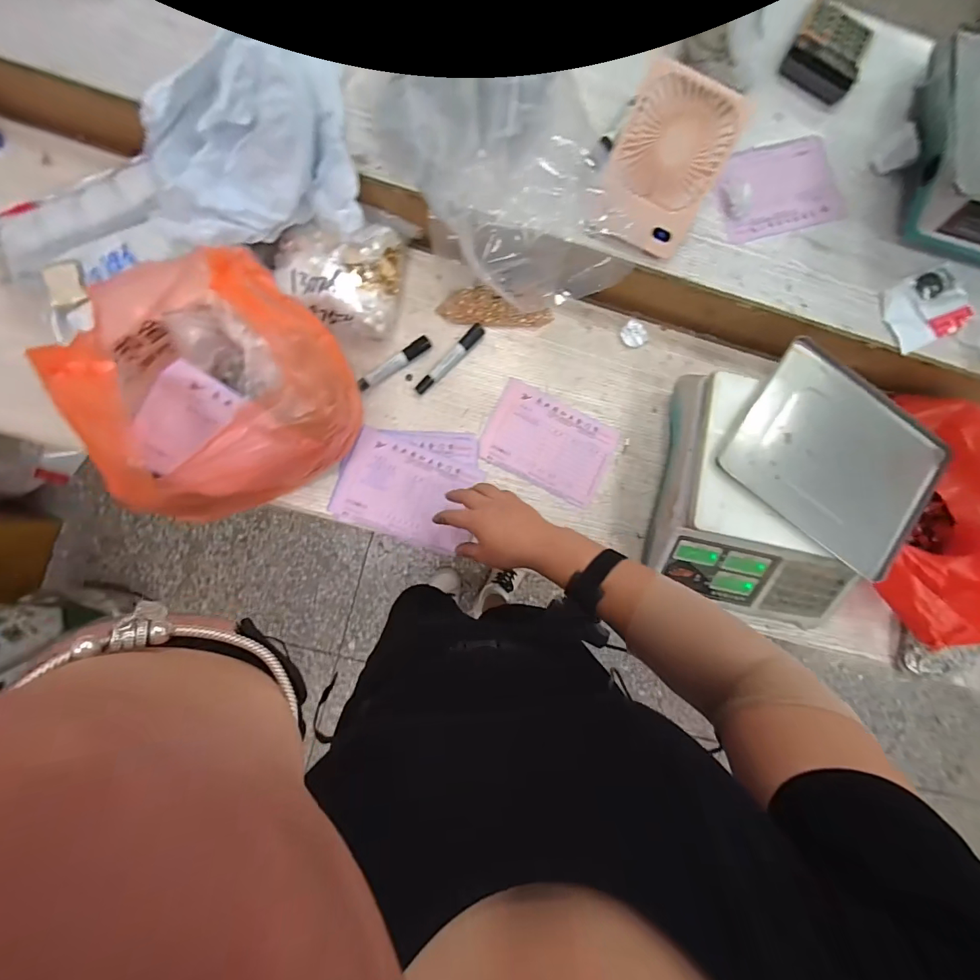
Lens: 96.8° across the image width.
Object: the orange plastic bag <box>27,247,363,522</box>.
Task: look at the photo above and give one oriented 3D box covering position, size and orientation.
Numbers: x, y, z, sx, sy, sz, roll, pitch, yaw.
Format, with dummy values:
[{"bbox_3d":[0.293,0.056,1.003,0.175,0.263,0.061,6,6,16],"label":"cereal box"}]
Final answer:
[{"bbox_3d":[-0.293,-0.126,0.496,0.234,0.256,0.242,-23,89,-6],"label":"orange plastic bag"}]

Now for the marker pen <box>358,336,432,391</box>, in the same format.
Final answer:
[{"bbox_3d":[-0.140,-0.188,0.641,0.125,0.023,0.018,-38,91,-6],"label":"marker pen"}]

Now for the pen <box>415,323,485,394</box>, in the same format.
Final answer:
[{"bbox_3d":[-0.058,-0.196,0.651,0.020,0.015,0.140,42,85,-2],"label":"pen"}]

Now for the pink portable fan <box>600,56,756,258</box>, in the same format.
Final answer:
[{"bbox_3d":[0.215,-0.400,0.538,0.127,0.033,0.166,25,129,0],"label":"pink portable fan"}]

